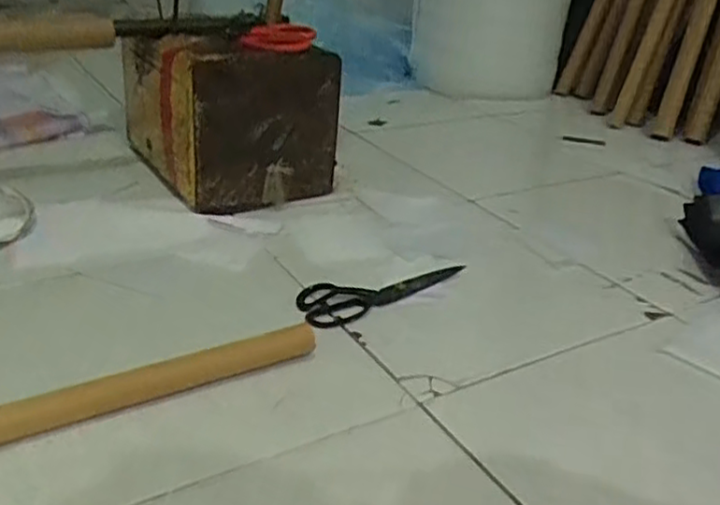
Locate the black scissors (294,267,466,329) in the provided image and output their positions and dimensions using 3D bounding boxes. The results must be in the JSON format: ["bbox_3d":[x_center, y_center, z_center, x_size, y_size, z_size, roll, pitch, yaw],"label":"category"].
[{"bbox_3d":[0.023,0.040,0.884,0.235,0.014,0.081,-16,36,-37],"label":"black scissors"}]

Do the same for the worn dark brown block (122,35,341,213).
[{"bbox_3d":[-0.207,-0.225,1.101,0.245,0.224,0.299,-11,33,-32],"label":"worn dark brown block"}]

